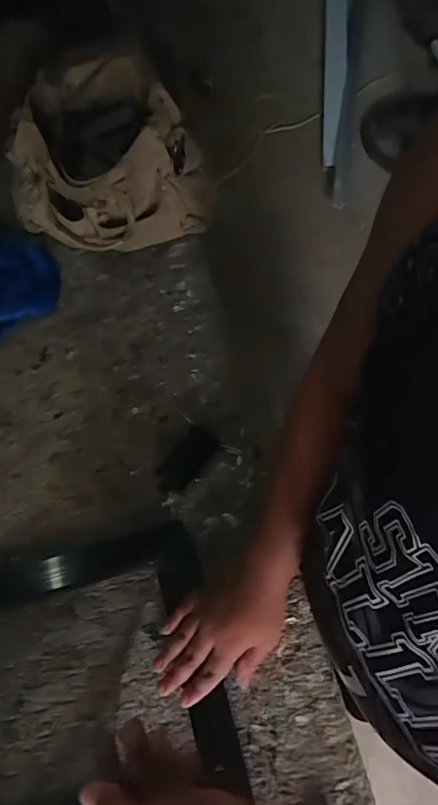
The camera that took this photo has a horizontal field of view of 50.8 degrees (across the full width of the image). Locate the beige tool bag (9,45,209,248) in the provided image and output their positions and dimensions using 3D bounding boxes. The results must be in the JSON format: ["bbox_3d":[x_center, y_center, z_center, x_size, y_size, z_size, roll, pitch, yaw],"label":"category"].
[{"bbox_3d":[-0.164,-0.350,0.699,0.216,0.217,0.240,37,73,17],"label":"beige tool bag"}]

